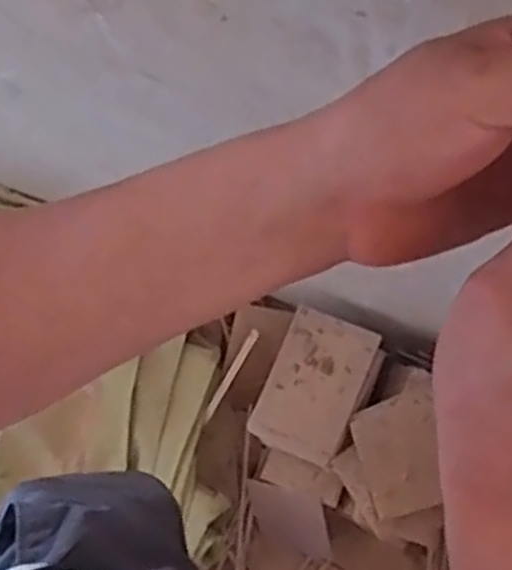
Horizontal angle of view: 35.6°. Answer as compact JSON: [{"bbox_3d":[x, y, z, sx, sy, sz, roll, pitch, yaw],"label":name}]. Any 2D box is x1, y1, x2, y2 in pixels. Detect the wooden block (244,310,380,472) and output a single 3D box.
[{"bbox_3d":[0.083,0.146,1.144,0.139,0.019,0.204,22,92,27],"label":"wooden block"}]

